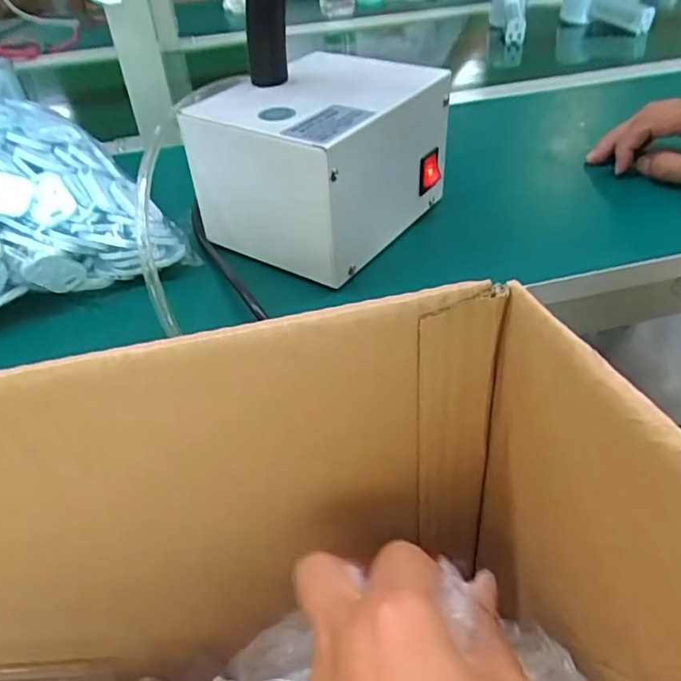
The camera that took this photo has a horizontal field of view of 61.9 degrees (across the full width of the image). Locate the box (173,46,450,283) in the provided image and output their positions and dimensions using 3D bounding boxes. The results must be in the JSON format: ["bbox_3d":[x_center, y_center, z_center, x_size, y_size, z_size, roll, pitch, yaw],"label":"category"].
[{"bbox_3d":[-0.013,-0.137,0.417,0.131,0.106,0.154,25,48,30],"label":"box"}]

